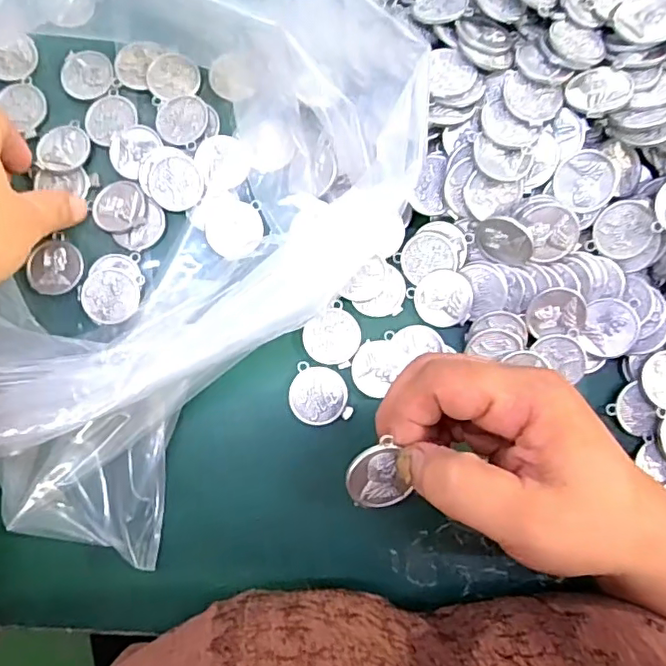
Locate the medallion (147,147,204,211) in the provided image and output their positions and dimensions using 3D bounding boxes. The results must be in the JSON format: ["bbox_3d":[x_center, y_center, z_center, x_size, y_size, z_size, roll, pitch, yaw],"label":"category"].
[{"bbox_3d":[-0.084,-0.083,0.304,0.029,0.004,0.033,-7,81,-2],"label":"medallion"}]

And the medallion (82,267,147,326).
[{"bbox_3d":[-0.116,-0.019,0.298,0.028,0.005,0.028,14,81,1],"label":"medallion"}]

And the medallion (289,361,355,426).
[{"bbox_3d":[-0.006,0.032,0.293,0.032,0.004,0.029,11,81,1],"label":"medallion"}]

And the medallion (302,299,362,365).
[{"bbox_3d":[0.000,0.001,0.295,0.029,0.004,0.029,0,81,-1],"label":"medallion"}]

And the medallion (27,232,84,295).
[{"bbox_3d":[-0.147,-0.035,0.302,0.028,0.004,0.028,0,81,-1],"label":"medallion"}]

